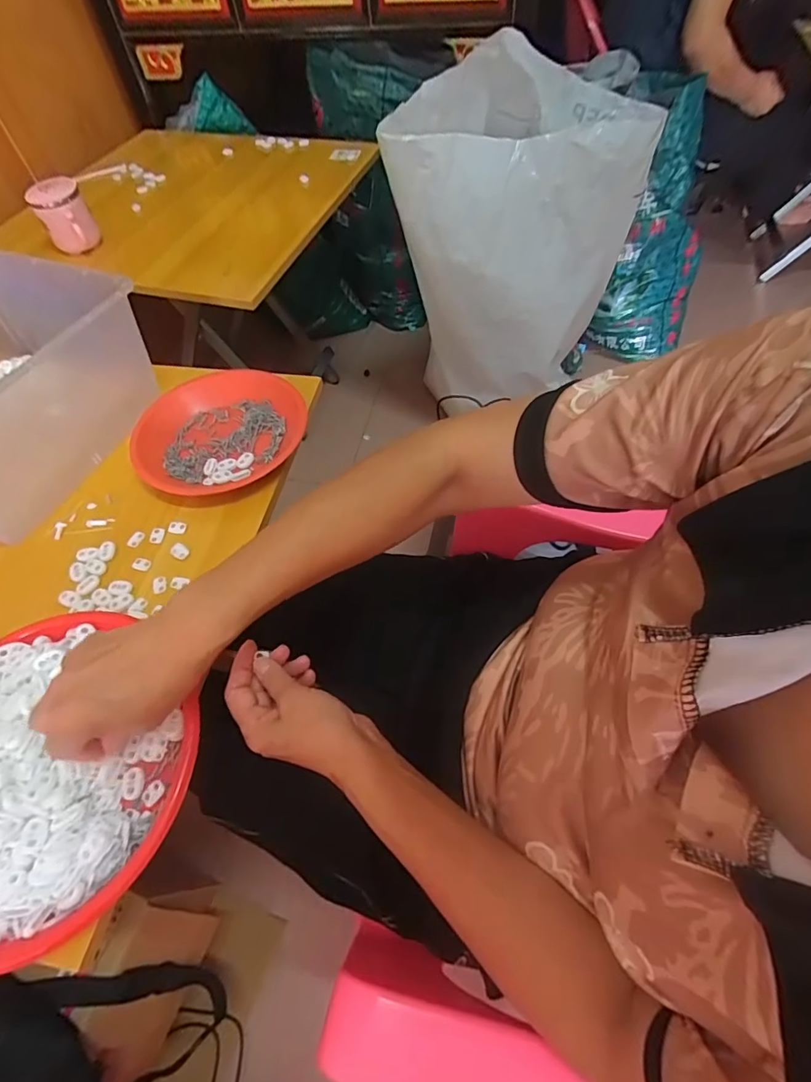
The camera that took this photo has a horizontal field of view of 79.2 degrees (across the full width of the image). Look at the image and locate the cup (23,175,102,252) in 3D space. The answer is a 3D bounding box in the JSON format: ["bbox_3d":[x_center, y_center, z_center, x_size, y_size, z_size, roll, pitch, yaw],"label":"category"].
[{"bbox_3d":[-0.571,-0.544,0.824,0.081,0.087,0.075,-30,61,-15],"label":"cup"}]

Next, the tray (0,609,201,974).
[{"bbox_3d":[-0.275,0.164,0.366,0.213,0.047,0.236,2,57,3],"label":"tray"}]

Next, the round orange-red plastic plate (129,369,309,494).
[{"bbox_3d":[-0.212,-0.128,0.570,0.191,0.036,0.174,-1,58,2],"label":"round orange-red plastic plate"}]

